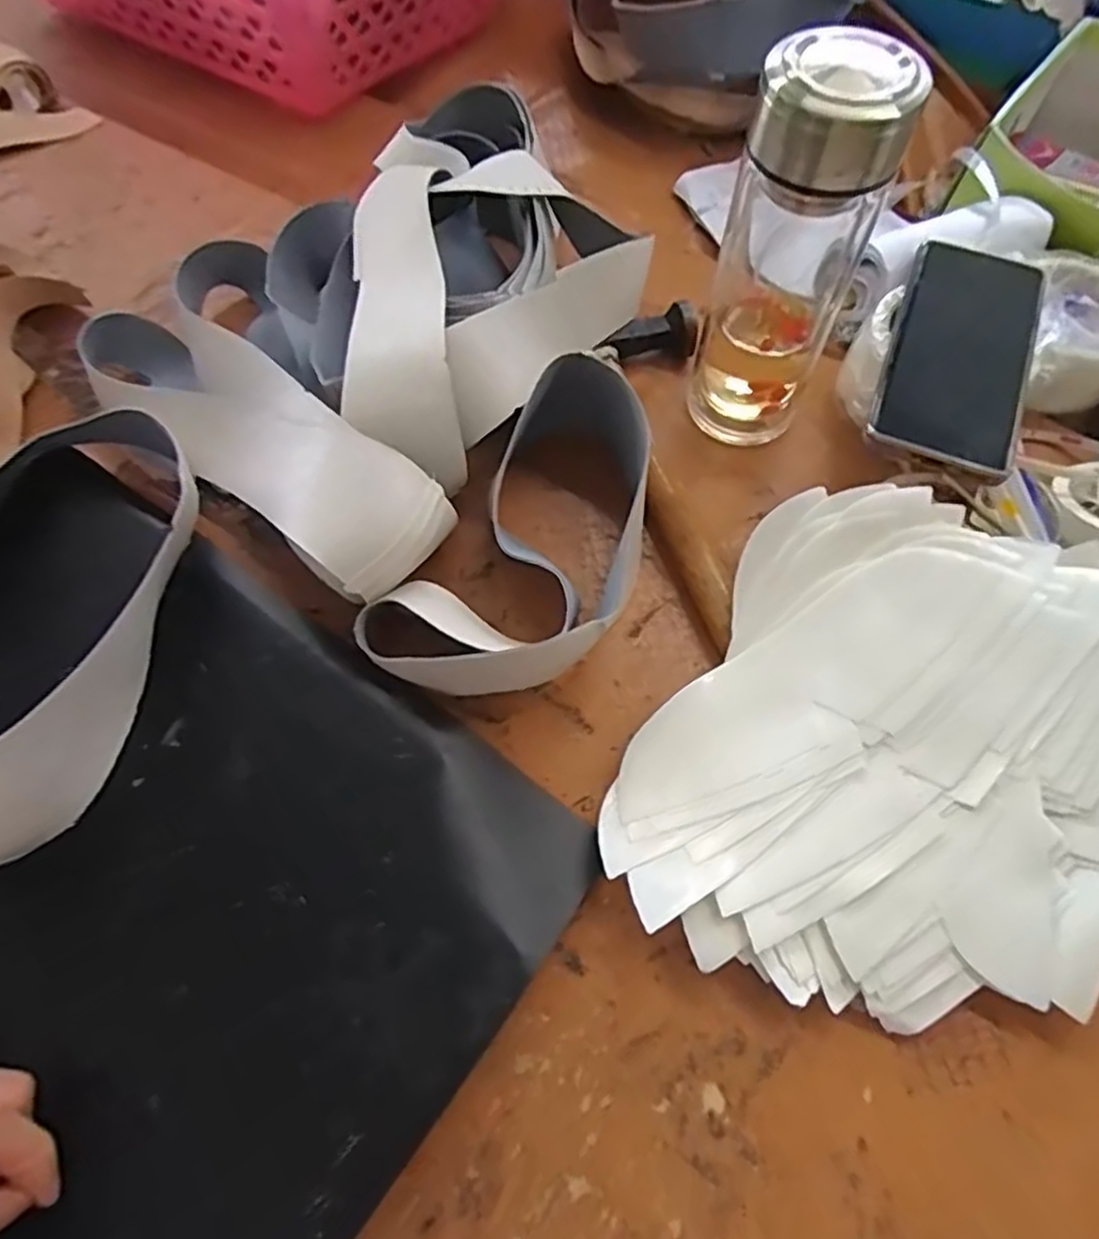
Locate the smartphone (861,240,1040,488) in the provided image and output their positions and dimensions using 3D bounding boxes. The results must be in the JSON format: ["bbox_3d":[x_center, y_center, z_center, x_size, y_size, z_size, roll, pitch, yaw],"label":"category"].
[{"bbox_3d":[0.233,-0.152,0.414,0.072,0.010,0.171,21,66,9],"label":"smartphone"}]

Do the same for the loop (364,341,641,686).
[{"bbox_3d":[0.004,-0.055,0.402,0.108,0.068,0.234,28,68,13],"label":"loop"}]

